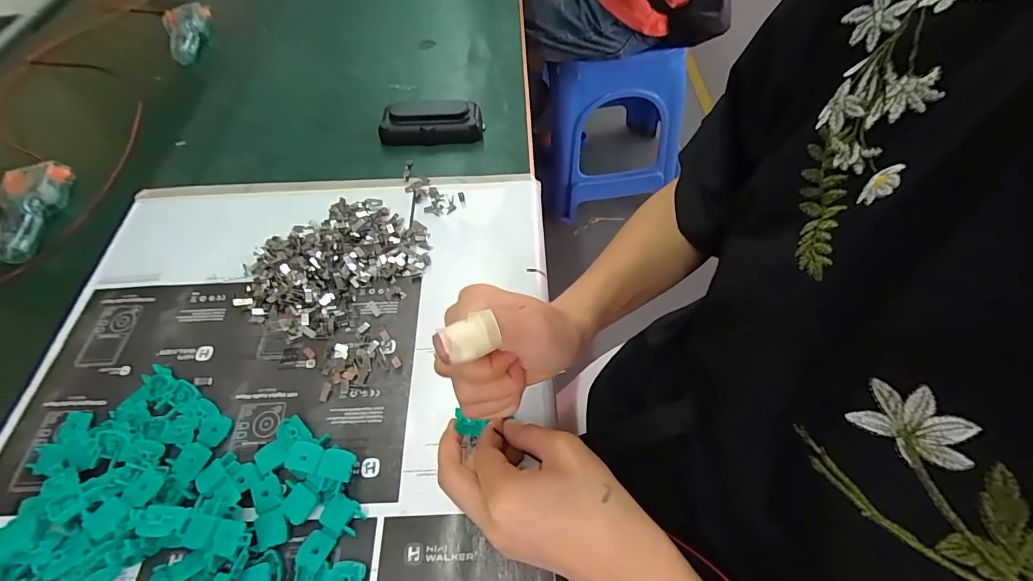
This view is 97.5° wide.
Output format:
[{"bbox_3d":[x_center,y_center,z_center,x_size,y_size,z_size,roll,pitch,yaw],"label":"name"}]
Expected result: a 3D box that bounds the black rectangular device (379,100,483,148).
[{"bbox_3d":[-0.092,-0.182,0.488,0.110,0.032,0.047,-3,56,-1],"label":"black rectangular device"}]

